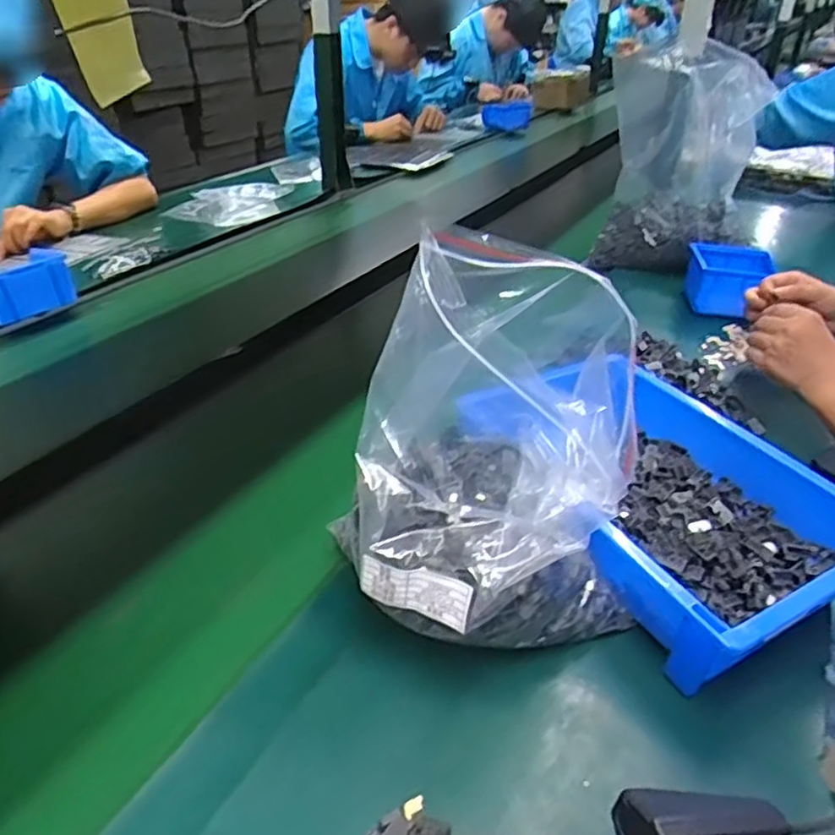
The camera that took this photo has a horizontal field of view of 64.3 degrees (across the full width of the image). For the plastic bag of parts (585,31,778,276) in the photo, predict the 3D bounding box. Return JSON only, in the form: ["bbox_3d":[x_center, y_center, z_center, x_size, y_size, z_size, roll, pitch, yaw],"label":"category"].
[{"bbox_3d":[0.418,-0.404,1.075,0.239,0.320,0.156,13,35,17],"label":"plastic bag of parts"}]

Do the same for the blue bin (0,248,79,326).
[{"bbox_3d":[-0.545,-0.174,0.908,0.094,0.074,0.132,21,38,27],"label":"blue bin"}]

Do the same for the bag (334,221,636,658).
[{"bbox_3d":[0.055,0.031,0.437,0.164,0.269,0.168,14,35,16],"label":"bag"}]

